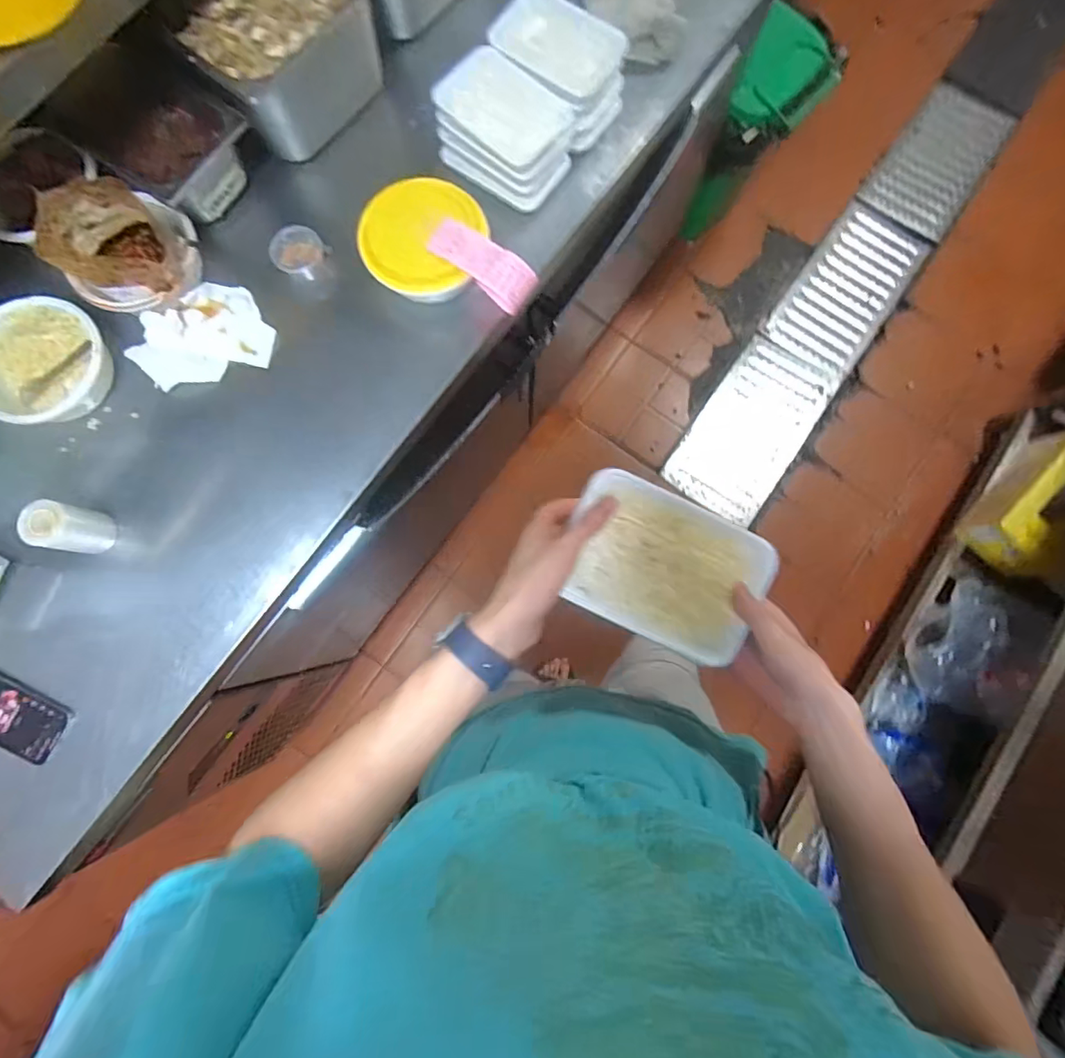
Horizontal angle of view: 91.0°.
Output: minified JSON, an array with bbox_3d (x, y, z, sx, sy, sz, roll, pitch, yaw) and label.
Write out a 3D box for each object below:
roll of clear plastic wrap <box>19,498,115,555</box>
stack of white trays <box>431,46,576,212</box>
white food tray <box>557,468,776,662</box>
[{"bbox_3d":[-0.576,-0.001,0.649,0.055,0.102,0.060,0,81,0],"label":"roll of clear plastic wrap"},{"bbox_3d":[-0.039,-0.548,0.735,0.173,0.102,0.121,34,82,5],"label":"stack of white trays"},{"bbox_3d":[0.109,0.031,0.430,0.164,0.032,0.117,25,82,4],"label":"white food tray"}]

